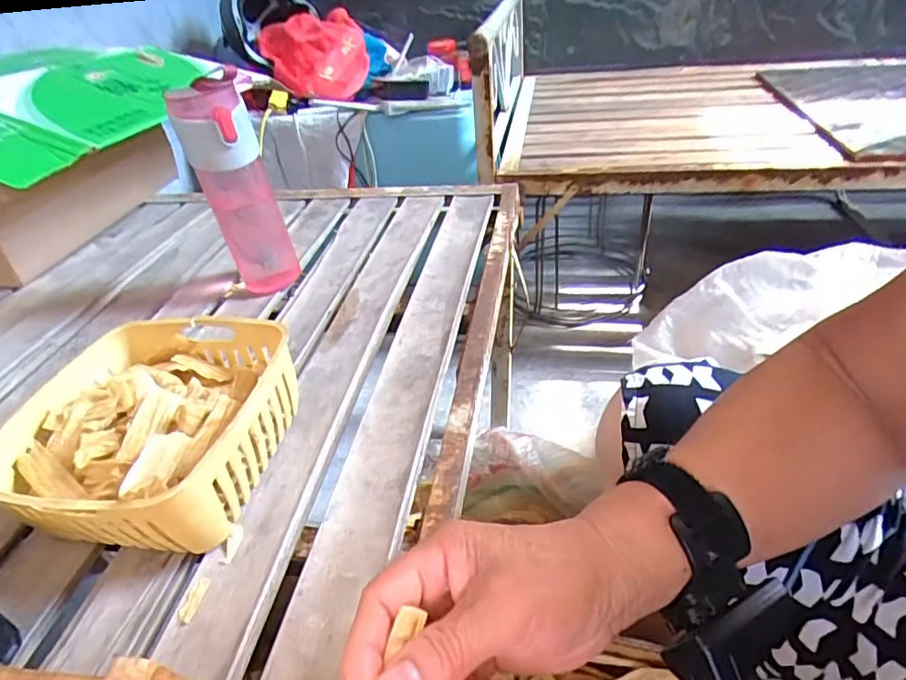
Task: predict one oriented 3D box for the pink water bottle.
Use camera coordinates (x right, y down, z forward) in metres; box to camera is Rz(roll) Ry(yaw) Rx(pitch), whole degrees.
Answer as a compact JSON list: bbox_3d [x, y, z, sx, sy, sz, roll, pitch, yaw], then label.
[{"bbox_3d":[-0.227,-0.155,0.595,0.073,0.225,0.060,-22,38,-22],"label":"pink water bottle"}]

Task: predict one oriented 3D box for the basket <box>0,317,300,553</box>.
[{"bbox_3d":[-0.234,0.069,0.428,0.192,0.080,0.178,4,39,11],"label":"basket"}]

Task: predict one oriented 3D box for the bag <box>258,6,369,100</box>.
[{"bbox_3d":[-0.299,-0.606,1.228,0.203,0.184,0.174,-16,39,-14],"label":"bag"}]

